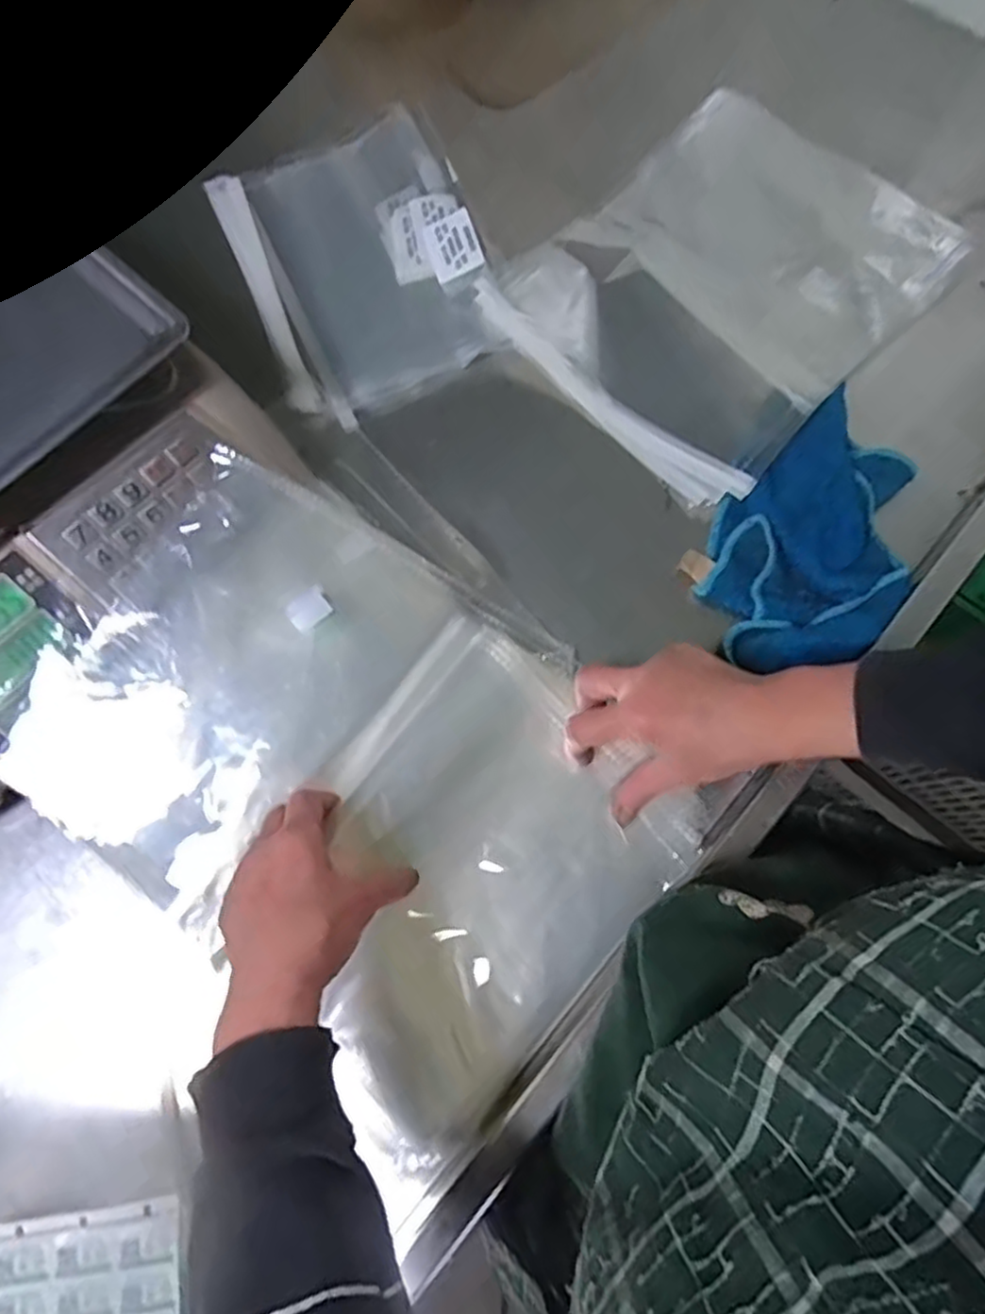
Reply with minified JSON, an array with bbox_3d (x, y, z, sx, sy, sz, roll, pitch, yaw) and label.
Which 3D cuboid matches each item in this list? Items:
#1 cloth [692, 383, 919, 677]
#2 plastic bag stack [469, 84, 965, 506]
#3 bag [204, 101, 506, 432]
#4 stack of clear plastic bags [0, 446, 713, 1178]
[{"bbox_3d":[0.235,-0.084,0.500,0.128,0.051,0.201,41,79,12],"label":"cloth"},{"bbox_3d":[0.195,-0.315,0.569,0.258,0.033,0.345,43,80,12],"label":"plastic bag stack"},{"bbox_3d":[-0.108,-0.336,0.579,0.190,0.024,0.266,-22,75,-5],"label":"bag"},{"bbox_3d":[-0.094,0.073,0.443,0.390,0.046,0.291,39,77,7],"label":"stack of clear plastic bags"}]

